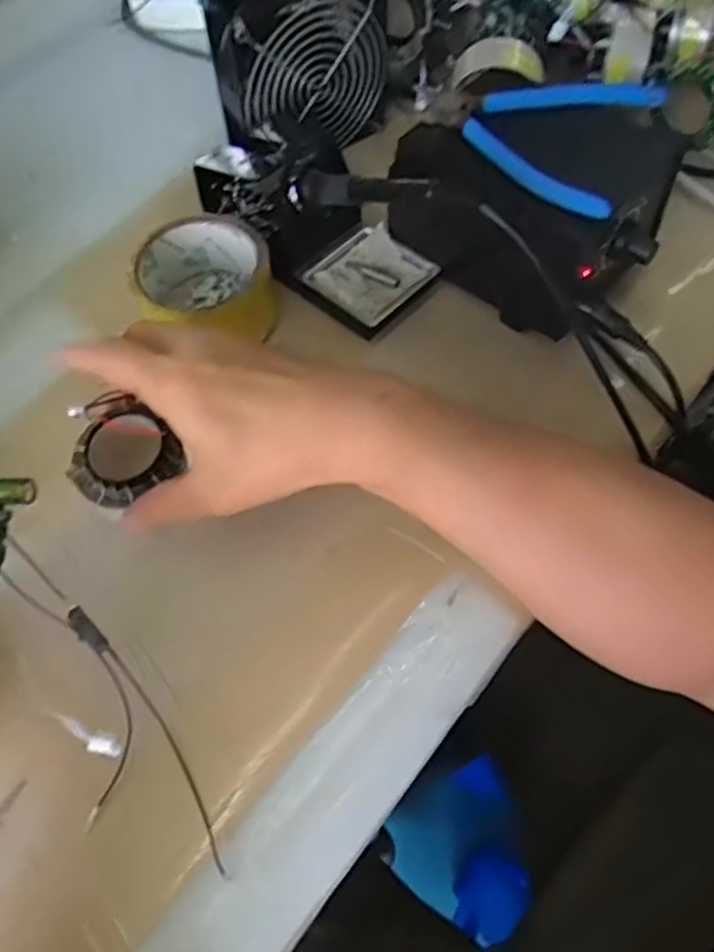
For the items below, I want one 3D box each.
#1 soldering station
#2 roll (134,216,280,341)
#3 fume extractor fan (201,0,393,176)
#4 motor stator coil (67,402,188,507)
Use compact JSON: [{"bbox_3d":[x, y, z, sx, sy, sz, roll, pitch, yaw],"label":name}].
[{"bbox_3d":[0.110,-0.173,0.432,0.122,0.094,0.150,-39,66,-20],"label":"soldering station"},{"bbox_3d":[-0.096,-0.120,0.445,0.085,0.046,0.090,-7,59,-3],"label":"roll"},{"bbox_3d":[-0.033,-0.291,0.485,0.138,0.099,0.065,-36,65,-18],"label":"fume extractor fan"},{"bbox_3d":[-0.125,-0.013,0.374,0.057,0.022,0.046,-28,98,8],"label":"motor stator coil"}]

